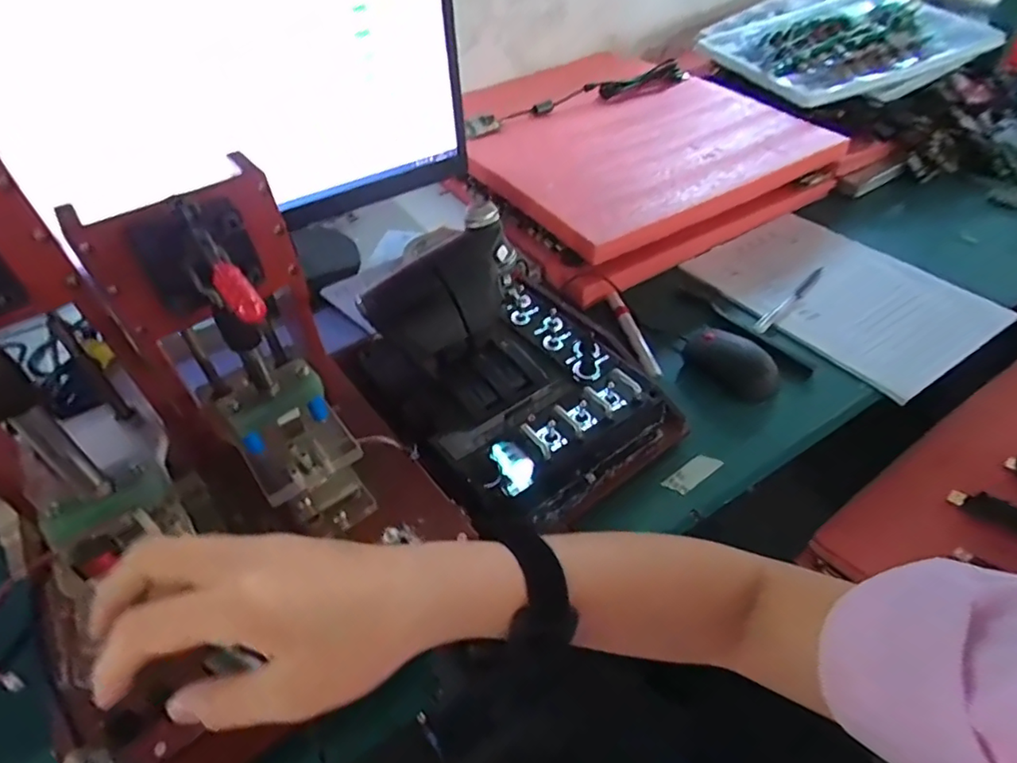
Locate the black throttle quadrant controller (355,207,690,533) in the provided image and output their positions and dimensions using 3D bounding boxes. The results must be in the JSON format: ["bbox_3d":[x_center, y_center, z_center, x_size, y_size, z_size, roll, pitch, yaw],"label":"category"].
[{"bbox_3d":[0.003,-0.014,0.505,0.217,0.154,0.227,-29,50,-23],"label":"black throttle quadrant controller"}]

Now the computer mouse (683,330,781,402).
[{"bbox_3d":[0.229,-0.022,0.587,0.092,0.030,0.055,32,55,30],"label":"computer mouse"}]

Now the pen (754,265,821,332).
[{"bbox_3d":[0.321,-0.092,0.658,0.143,0.013,0.016,-36,53,-28],"label":"pen"}]

